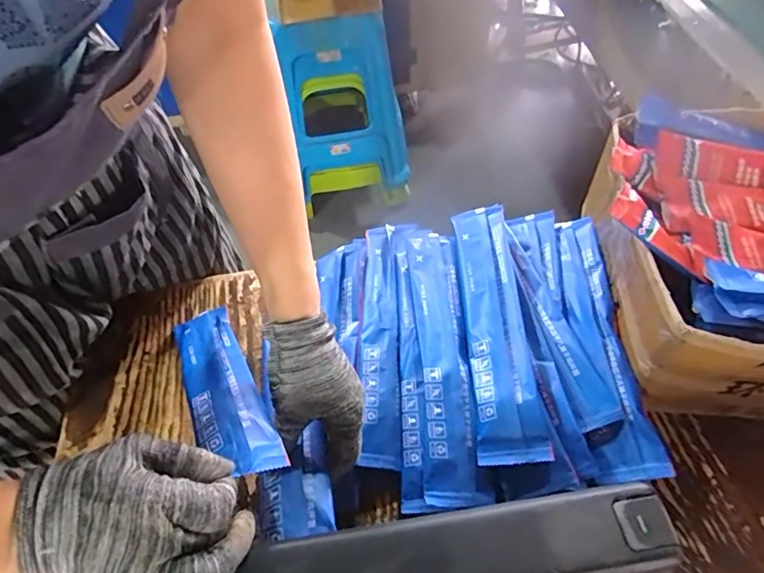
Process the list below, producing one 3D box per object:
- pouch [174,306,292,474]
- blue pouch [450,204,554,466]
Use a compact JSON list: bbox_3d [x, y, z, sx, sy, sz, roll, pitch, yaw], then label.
[{"bbox_3d":[-0.145,0.078,0.446,0.056,0.018,0.278,-31,29,-16],"label":"pouch"},{"bbox_3d":[0.104,0.027,0.485,0.058,0.015,0.280,-12,51,15],"label":"blue pouch"}]

